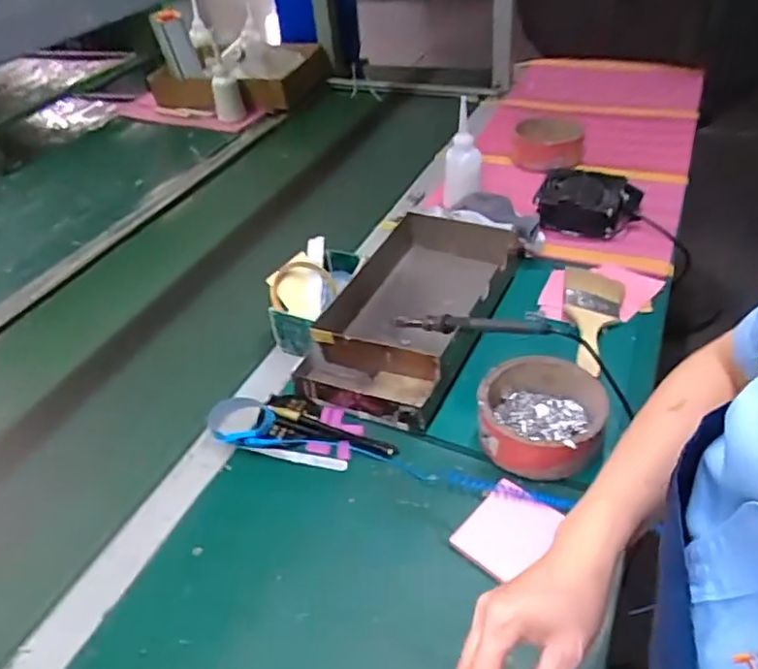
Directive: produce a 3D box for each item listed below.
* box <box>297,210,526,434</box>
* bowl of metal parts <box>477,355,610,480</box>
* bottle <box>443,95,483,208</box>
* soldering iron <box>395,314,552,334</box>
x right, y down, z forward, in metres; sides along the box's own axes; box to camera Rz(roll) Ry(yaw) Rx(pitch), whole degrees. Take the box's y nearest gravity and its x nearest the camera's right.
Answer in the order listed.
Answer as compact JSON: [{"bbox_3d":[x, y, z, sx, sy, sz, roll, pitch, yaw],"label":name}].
[{"bbox_3d":[0.042,-0.031,0.776,0.185,0.075,0.337,12,42,20],"label":"box"},{"bbox_3d":[0.165,0.082,0.630,0.123,0.057,0.126,-3,39,3],"label":"bowl of metal parts"},{"bbox_3d":[0.130,-0.283,0.955,0.059,0.167,0.055,1,40,10],"label":"bottle"},{"bbox_3d":[0.095,-0.011,0.685,0.194,0.021,0.020,3,35,43],"label":"soldering iron"}]

